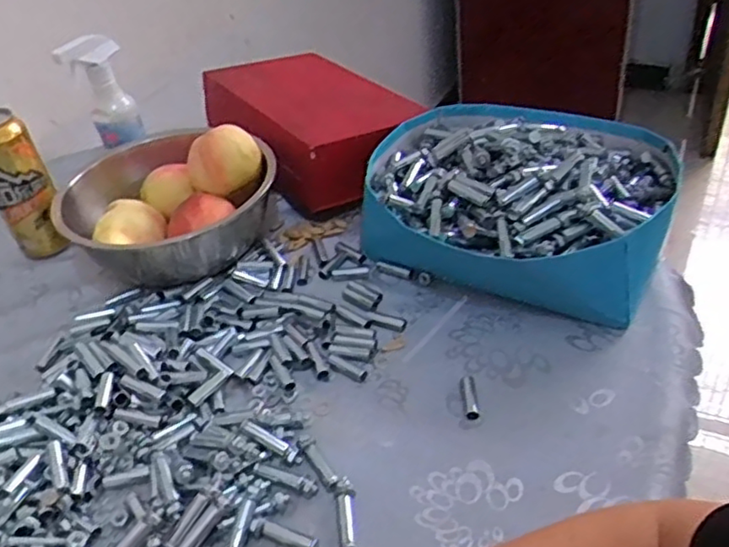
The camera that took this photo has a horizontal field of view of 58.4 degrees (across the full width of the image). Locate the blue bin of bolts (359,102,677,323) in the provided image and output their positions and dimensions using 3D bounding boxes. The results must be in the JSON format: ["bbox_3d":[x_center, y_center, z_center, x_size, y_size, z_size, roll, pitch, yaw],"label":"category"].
[{"bbox_3d":[0.155,-0.082,0.680,0.294,0.111,0.266,10,43,20],"label":"blue bin of bolts"}]

